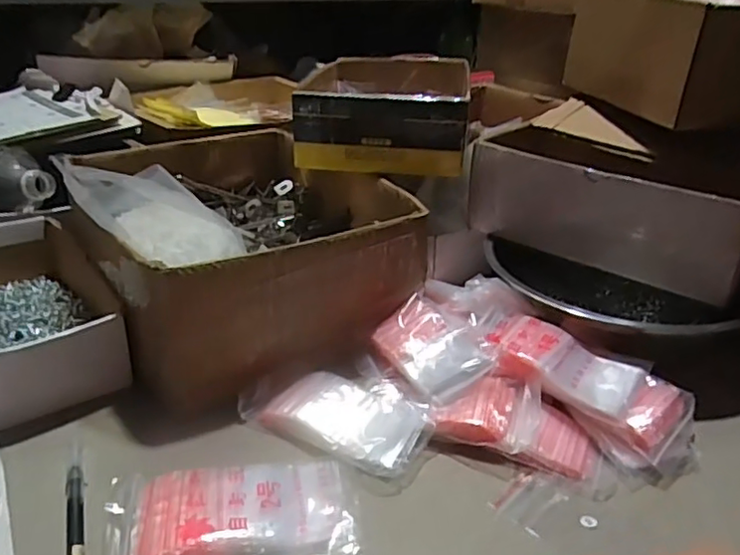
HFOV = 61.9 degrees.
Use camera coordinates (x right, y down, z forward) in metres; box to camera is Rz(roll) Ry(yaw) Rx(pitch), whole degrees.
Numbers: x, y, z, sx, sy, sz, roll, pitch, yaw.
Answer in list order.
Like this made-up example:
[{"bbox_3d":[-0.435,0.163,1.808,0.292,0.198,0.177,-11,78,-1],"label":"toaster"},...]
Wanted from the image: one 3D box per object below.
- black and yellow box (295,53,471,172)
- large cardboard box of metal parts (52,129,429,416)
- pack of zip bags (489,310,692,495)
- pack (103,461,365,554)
[{"bbox_3d":[0.015,-0.201,0.729,0.190,0.074,0.265,5,27,6],"label":"black and yellow box"},{"bbox_3d":[-0.128,-0.039,0.609,0.268,0.112,0.337,-16,32,-30],"label":"large cardboard box of metal parts"},{"bbox_3d":[0.165,0.082,0.462,0.161,0.037,0.079,38,42,25],"label":"pack of zip bags"},{"bbox_3d":[-0.083,0.145,0.372,0.144,0.017,0.088,-5,28,-13],"label":"pack"}]

